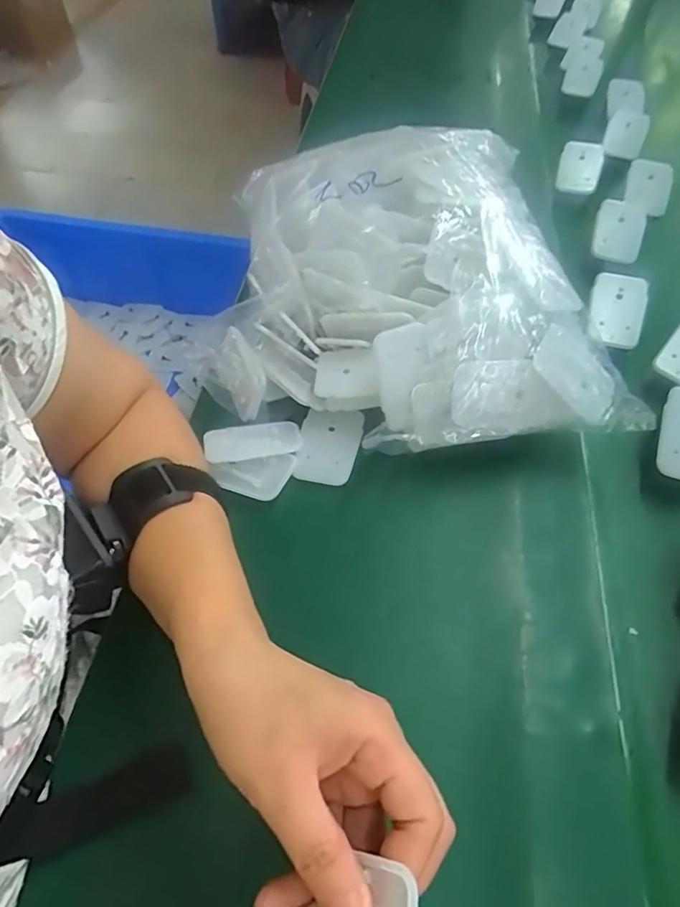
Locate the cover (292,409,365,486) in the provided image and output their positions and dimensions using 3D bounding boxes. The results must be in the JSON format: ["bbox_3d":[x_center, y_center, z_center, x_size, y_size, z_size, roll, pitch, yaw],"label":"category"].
[{"bbox_3d":[-0.009,-0.006,0.407,0.044,0.010,0.059,8,54,6],"label":"cover"}]

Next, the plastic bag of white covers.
[{"bbox_3d":[0.048,-0.127,0.427,0.284,0.120,0.259,-2,54,-2],"label":"plastic bag of white covers"}]

